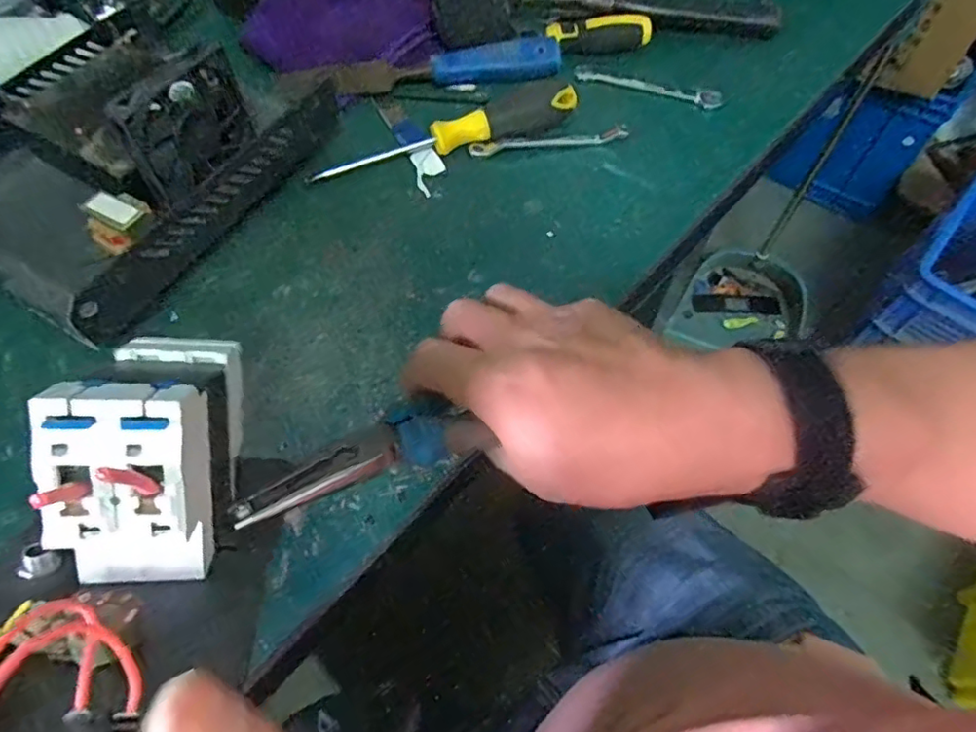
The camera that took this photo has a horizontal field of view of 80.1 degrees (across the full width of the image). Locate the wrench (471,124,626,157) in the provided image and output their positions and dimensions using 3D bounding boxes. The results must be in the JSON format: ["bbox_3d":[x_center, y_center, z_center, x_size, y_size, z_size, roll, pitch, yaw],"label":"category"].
[{"bbox_3d":[0.046,-0.171,0.437,0.118,0.006,0.016,-9,61,-5],"label":"wrench"}]

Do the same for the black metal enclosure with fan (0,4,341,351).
[{"bbox_3d":[-0.249,-0.153,0.375,0.183,0.083,0.226,26,64,13],"label":"black metal enclosure with fan"}]

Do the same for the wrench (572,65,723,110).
[{"bbox_3d":[0.131,-0.229,0.475,0.119,0.008,0.019,16,63,6],"label":"wrench"}]

